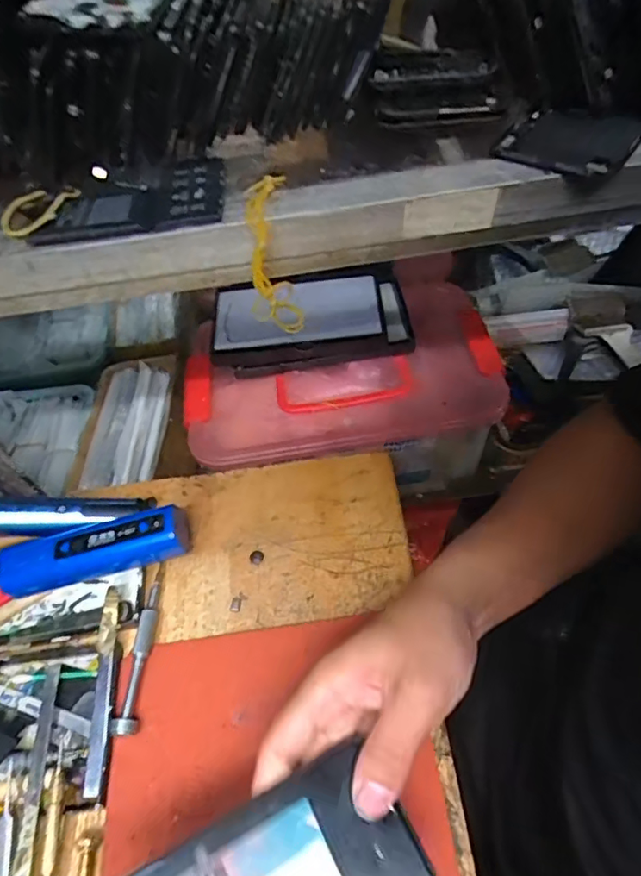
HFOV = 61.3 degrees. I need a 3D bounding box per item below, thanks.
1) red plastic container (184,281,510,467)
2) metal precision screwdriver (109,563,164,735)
[{"bbox_3d":[0.022,-0.067,0.561,0.328,0.086,0.177,-9,55,0],"label":"red plastic container"},{"bbox_3d":[-0.126,0.147,0.386,0.016,0.011,0.115,-3,55,5],"label":"metal precision screwdriver"}]

